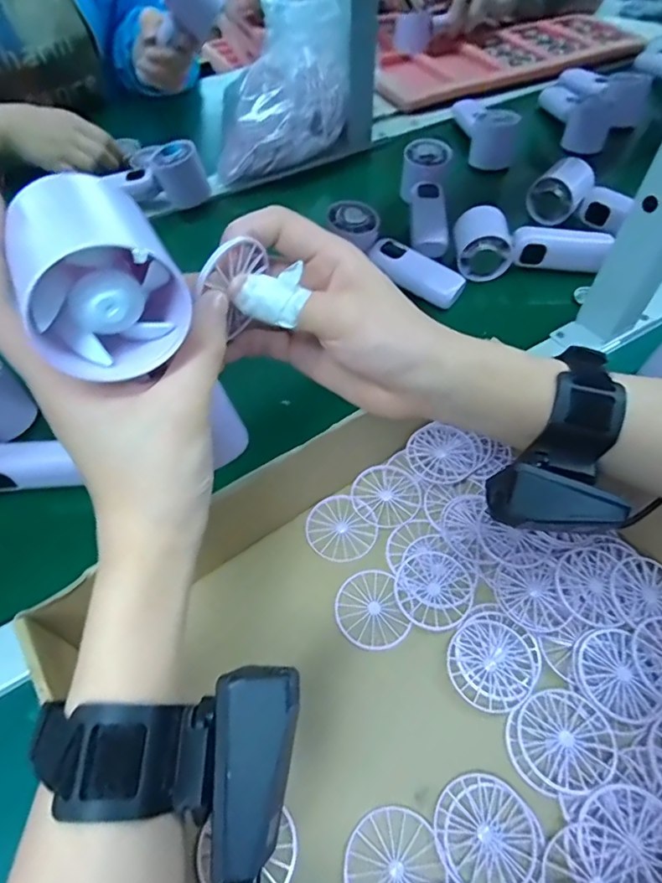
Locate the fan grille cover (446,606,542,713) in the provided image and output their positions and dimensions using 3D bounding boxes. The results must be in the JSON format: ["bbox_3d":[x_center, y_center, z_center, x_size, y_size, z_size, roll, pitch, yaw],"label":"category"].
[{"bbox_3d":[0.099,0.132,0.309,0.055,0.004,0.051,-39,64,-23],"label":"fan grille cover"}]

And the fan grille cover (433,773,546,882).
[{"bbox_3d":[0.081,0.204,0.261,0.054,0.004,0.050,39,64,23],"label":"fan grille cover"}]

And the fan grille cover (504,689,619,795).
[{"bbox_3d":[0.128,0.166,0.281,0.056,0.006,0.048,-21,58,-14],"label":"fan grille cover"}]

